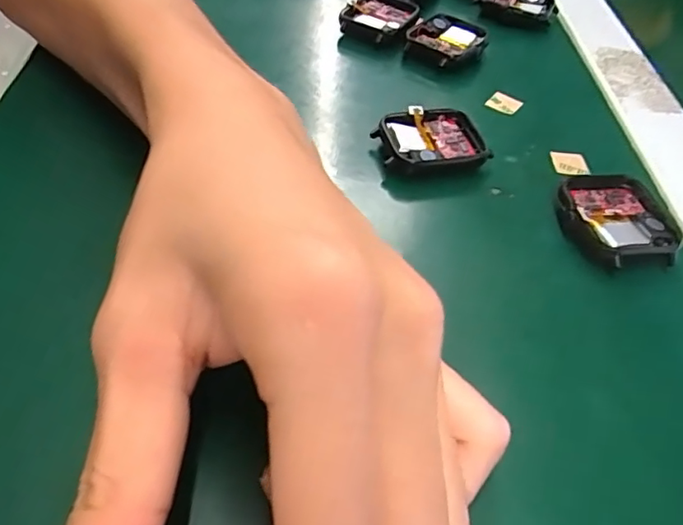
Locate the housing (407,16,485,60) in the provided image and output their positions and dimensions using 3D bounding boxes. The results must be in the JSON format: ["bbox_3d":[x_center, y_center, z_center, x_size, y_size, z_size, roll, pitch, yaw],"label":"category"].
[{"bbox_3d":[0.058,-0.123,0.317,0.037,0.012,0.040,32,51,21],"label":"housing"}]

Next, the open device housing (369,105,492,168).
[{"bbox_3d":[0.039,-0.053,0.252,0.046,0.016,0.034,-1,48,-9],"label":"open device housing"}]

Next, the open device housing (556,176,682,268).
[{"bbox_3d":[0.109,-0.016,0.227,0.041,0.011,0.045,4,47,-4],"label":"open device housing"}]

